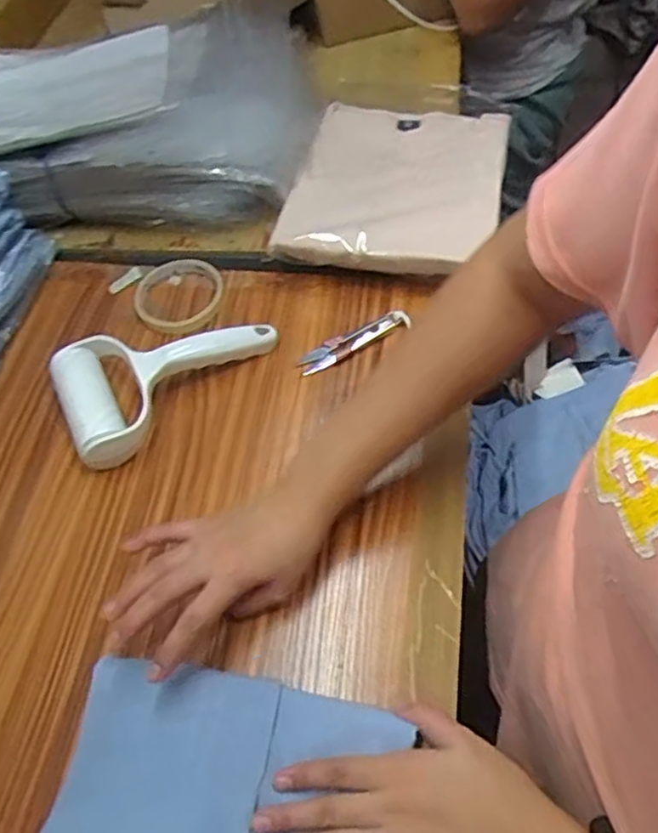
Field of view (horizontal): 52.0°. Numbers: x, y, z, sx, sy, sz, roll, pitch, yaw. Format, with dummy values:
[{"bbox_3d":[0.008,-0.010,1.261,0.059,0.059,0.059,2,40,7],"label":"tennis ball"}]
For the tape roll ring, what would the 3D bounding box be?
[{"bbox_3d":[-0.143,-0.118,0.644,0.084,0.015,0.086,-3,54,4],"label":"tape roll ring"}]

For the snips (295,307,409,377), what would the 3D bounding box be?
[{"bbox_3d":[0.020,-0.069,0.601,0.105,0.008,0.023,-27,56,-12],"label":"snips"}]

